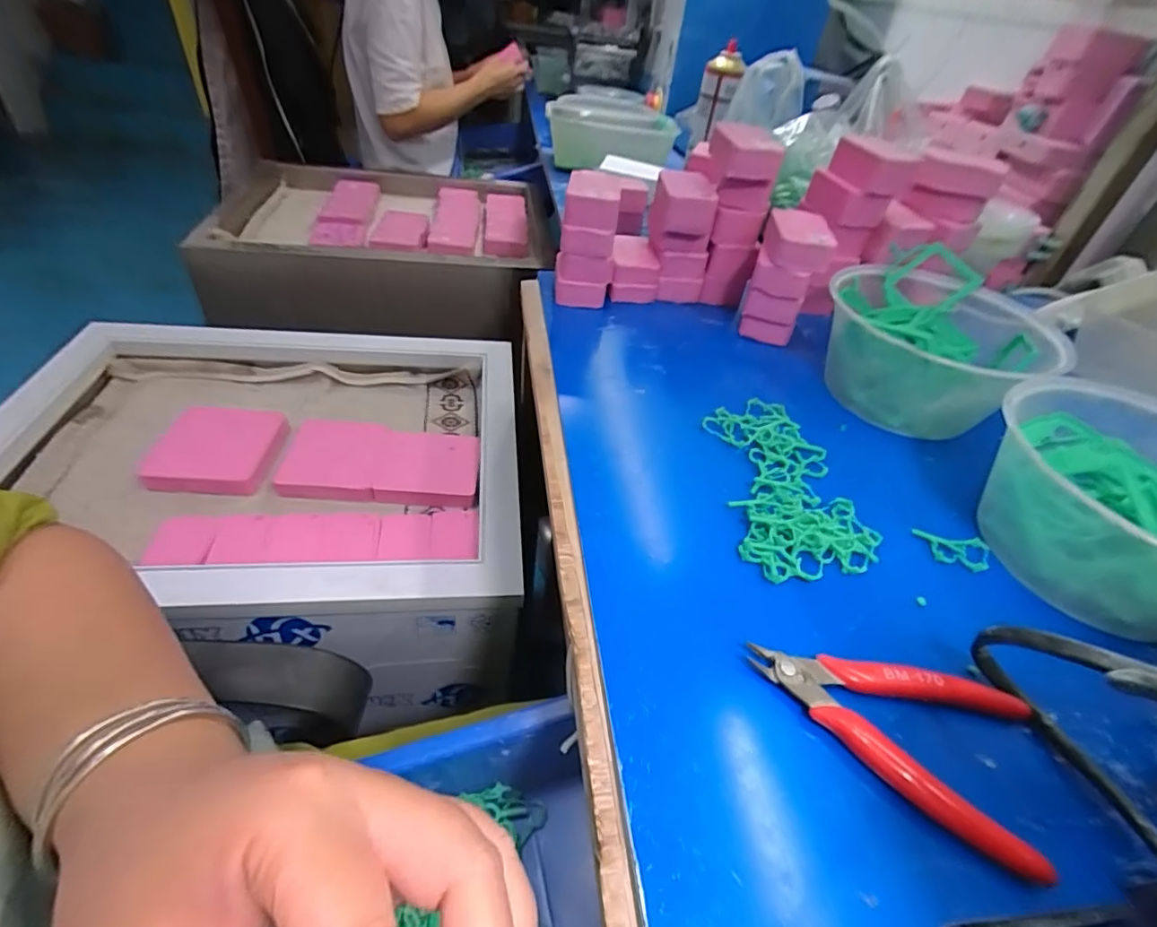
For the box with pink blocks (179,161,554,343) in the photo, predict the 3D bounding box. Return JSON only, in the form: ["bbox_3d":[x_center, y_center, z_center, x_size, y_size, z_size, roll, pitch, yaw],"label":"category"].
[{"bbox_3d":[-0.324,-0.370,0.913,0.527,0.122,0.409,1,43,-9],"label":"box with pink blocks"}]

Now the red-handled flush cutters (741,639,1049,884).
[{"bbox_3d":[0.135,0.112,0.238,0.114,0.012,0.072,22,45,17],"label":"red-handled flush cutters"}]

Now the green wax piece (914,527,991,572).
[{"bbox_3d":[0.225,0.052,0.322,0.043,0.004,0.025,9,42,3],"label":"green wax piece"}]

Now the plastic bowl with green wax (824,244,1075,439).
[{"bbox_3d":[0.281,-0.099,0.440,0.159,0.079,0.188,29,47,23],"label":"plastic bowl with green wax"}]

